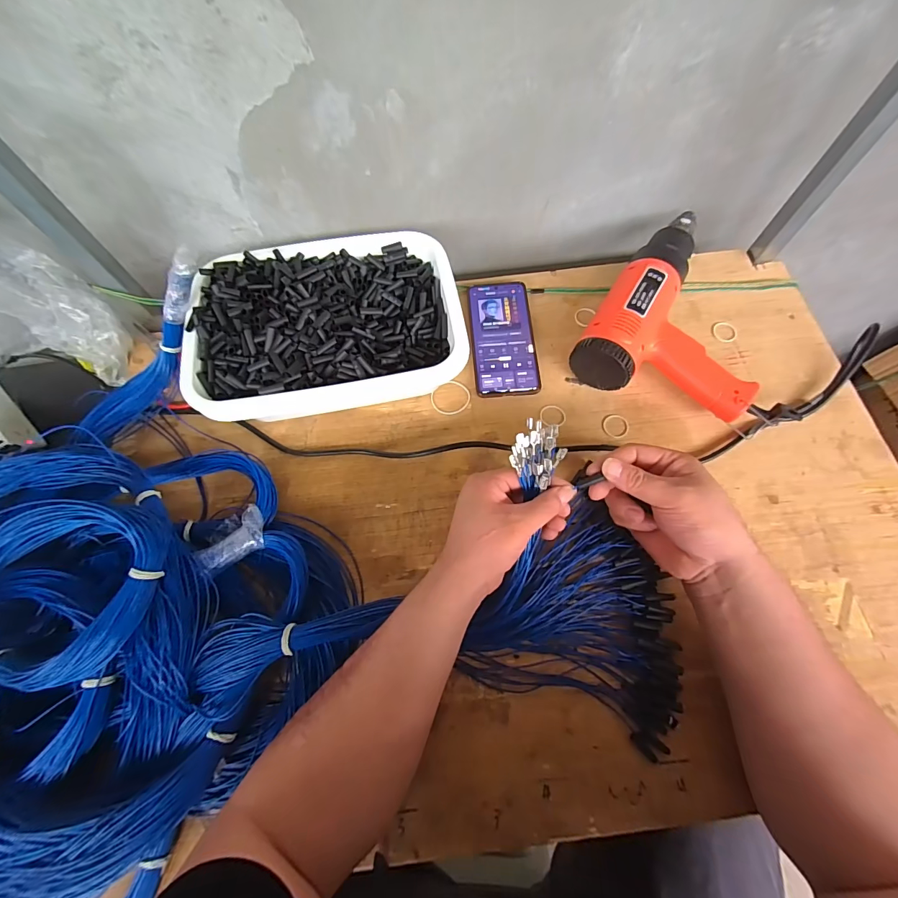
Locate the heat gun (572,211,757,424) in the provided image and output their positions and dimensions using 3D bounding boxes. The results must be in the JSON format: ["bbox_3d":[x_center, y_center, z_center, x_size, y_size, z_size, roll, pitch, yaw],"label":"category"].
[{"bbox_3d":[0.286,-0.159,0.476,0.186,0.071,0.273,31,72,14],"label":"heat gun"}]

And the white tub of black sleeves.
[{"bbox_3d":[-0.133,-0.130,0.466,0.293,0.095,0.228,-13,65,-5],"label":"white tub of black sleeves"}]

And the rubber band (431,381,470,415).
[{"bbox_3d":[0.002,-0.062,0.483,0.046,0.004,0.044,-1,67,1],"label":"rubber band"}]

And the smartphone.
[{"bbox_3d":[0.067,-0.140,0.506,0.076,0.013,0.161,-4,67,0],"label":"smartphone"}]

